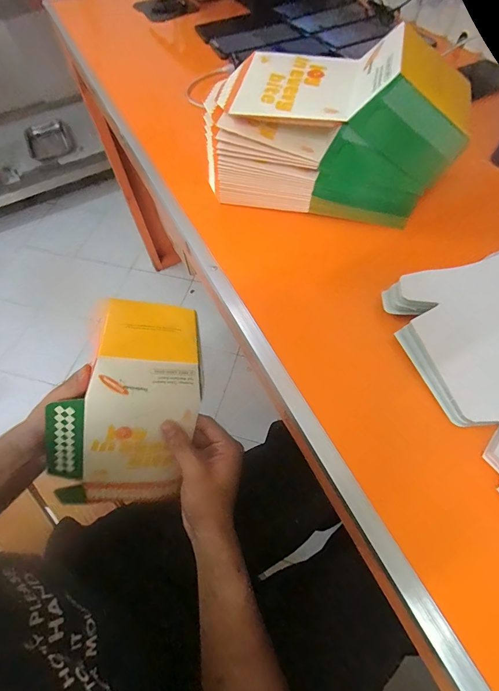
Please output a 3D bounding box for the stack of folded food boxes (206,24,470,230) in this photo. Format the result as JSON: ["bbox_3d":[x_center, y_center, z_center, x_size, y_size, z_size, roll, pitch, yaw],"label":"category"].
[{"bbox_3d":[0.074,-0.212,0.346,0.243,0.138,0.096,12,62,9],"label":"stack of folded food boxes"}]

